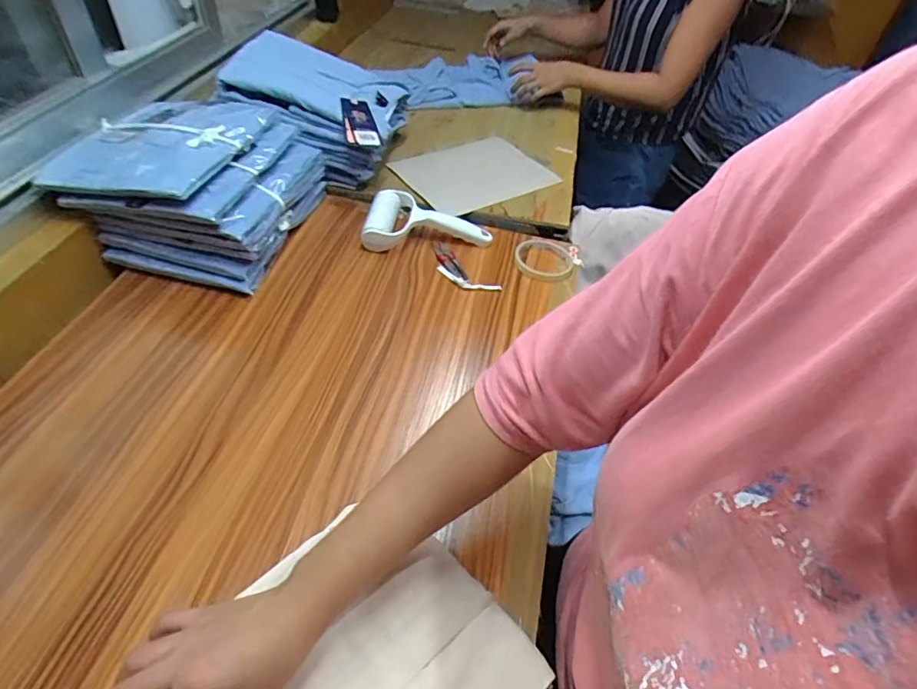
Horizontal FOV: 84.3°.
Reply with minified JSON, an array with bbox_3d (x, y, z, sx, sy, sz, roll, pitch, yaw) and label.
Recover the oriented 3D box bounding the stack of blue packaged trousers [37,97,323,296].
[{"bbox_3d":[-0.367,-0.231,0.723,0.257,0.147,0.265,11,48,4],"label":"stack of blue packaged trousers"}]

